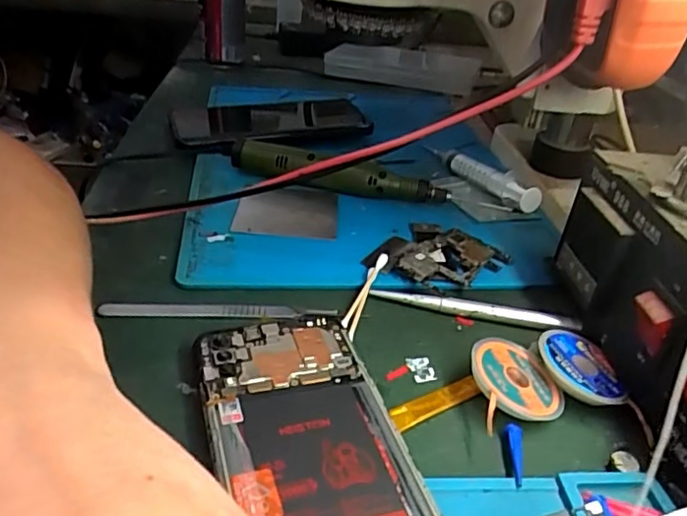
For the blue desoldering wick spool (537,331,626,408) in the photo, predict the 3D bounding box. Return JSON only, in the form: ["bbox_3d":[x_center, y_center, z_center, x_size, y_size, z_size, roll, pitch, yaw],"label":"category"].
[{"bbox_3d":[0.112,0.050,0.278,0.041,0.007,0.040,30,36,9],"label":"blue desoldering wick spool"}]

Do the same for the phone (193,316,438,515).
[{"bbox_3d":[-0.012,0.078,0.223,0.070,0.010,0.158,-6,34,-18],"label":"phone"}]

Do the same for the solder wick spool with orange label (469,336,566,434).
[{"bbox_3d":[0.074,0.057,0.265,0.046,0.016,0.045,4,32,-3],"label":"solder wick spool with orange label"}]

